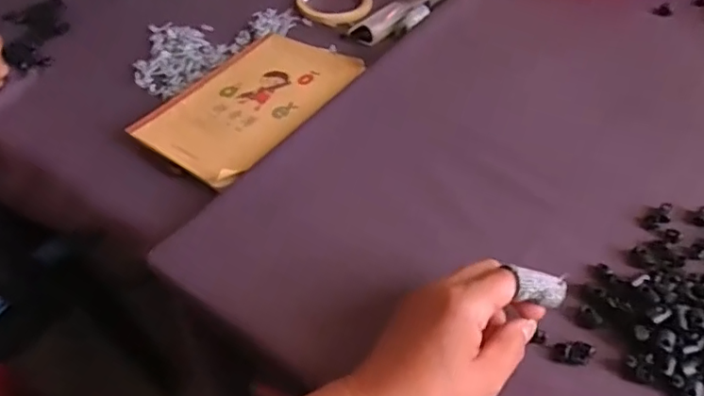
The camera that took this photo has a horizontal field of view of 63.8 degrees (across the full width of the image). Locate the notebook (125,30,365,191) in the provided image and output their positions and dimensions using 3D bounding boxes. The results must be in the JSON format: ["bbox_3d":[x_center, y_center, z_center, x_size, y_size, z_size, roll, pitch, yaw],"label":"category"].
[{"bbox_3d":[-0.105,-0.101,0.580,0.146,0.013,0.213,28,57,25],"label":"notebook"}]

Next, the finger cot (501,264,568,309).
[{"bbox_3d":[0.113,0.053,0.341,0.048,0.015,0.017,20,36,-32],"label":"finger cot"}]

